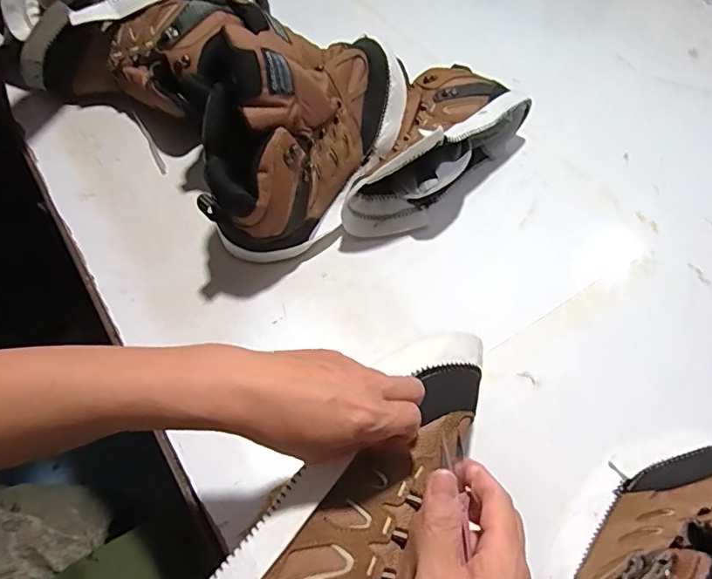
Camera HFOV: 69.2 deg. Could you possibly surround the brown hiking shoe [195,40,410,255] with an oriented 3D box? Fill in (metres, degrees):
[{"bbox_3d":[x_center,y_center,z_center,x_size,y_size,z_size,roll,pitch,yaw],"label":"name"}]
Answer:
[{"bbox_3d":[-0.047,-0.161,0.531,0.110,0.175,0.284,28,56,14],"label":"brown hiking shoe"}]

